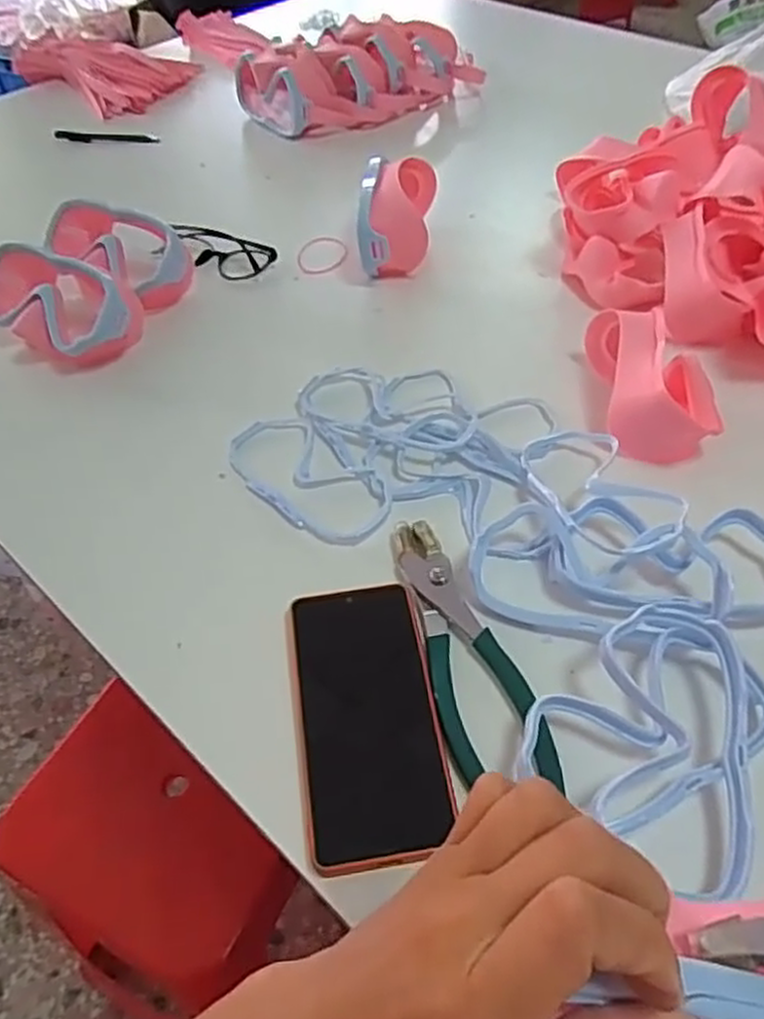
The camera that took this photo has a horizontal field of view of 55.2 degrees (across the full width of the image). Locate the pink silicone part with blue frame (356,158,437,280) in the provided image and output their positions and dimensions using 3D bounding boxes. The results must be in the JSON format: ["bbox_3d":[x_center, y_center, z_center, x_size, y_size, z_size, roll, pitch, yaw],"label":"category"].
[{"bbox_3d":[0.015,-0.289,0.723,0.067,0.083,0.135,4,49,5],"label":"pink silicone part with blue frame"}]

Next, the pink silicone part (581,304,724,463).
[{"bbox_3d":[0.209,-0.102,0.561,0.081,0.059,0.135,0,49,2],"label":"pink silicone part"}]

